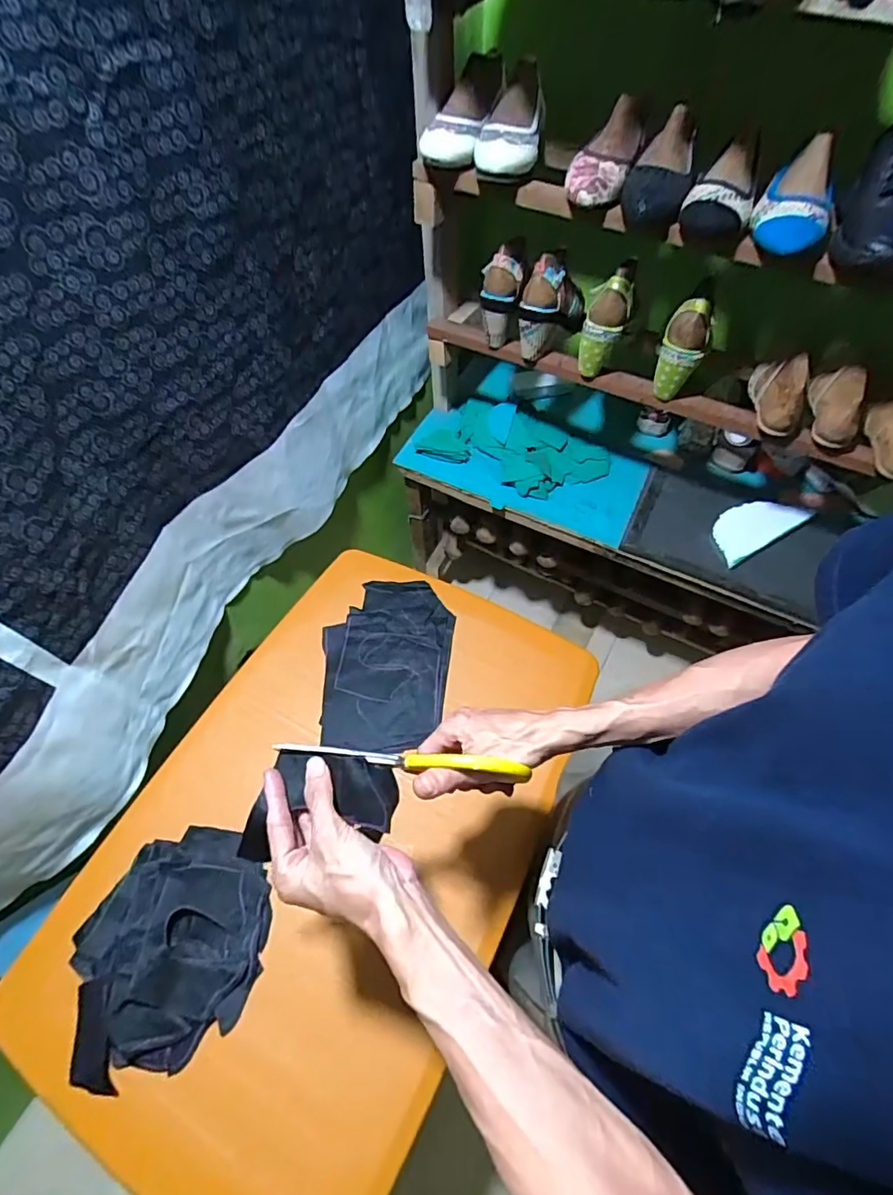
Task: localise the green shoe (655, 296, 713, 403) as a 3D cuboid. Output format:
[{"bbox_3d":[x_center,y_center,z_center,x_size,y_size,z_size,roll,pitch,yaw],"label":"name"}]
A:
[{"bbox_3d":[0.370,-0.390,0.824,0.065,0.140,0.065,24,62,14],"label":"green shoe"}]

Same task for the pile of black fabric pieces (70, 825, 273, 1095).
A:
[{"bbox_3d":[-0.315,0.391,0.596,0.216,0.036,0.226,-18,60,-10],"label":"pile of black fabric pieces"}]

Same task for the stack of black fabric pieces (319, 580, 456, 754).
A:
[{"bbox_3d":[-0.092,0.093,0.795,0.187,0.023,0.275,6,59,5],"label":"stack of black fabric pieces"}]

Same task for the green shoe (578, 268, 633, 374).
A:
[{"bbox_3d":[0.255,-0.443,0.850,0.068,0.164,0.080,28,38,17],"label":"green shoe"}]

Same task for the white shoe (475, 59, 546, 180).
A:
[{"bbox_3d":[0.091,-0.666,0.728,0.084,0.077,0.201,7,59,5],"label":"white shoe"}]

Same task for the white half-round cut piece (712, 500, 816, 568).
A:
[{"bbox_3d":[0.621,-0.151,1.047,0.228,0.010,0.102,-29,62,-15],"label":"white half-round cut piece"}]

